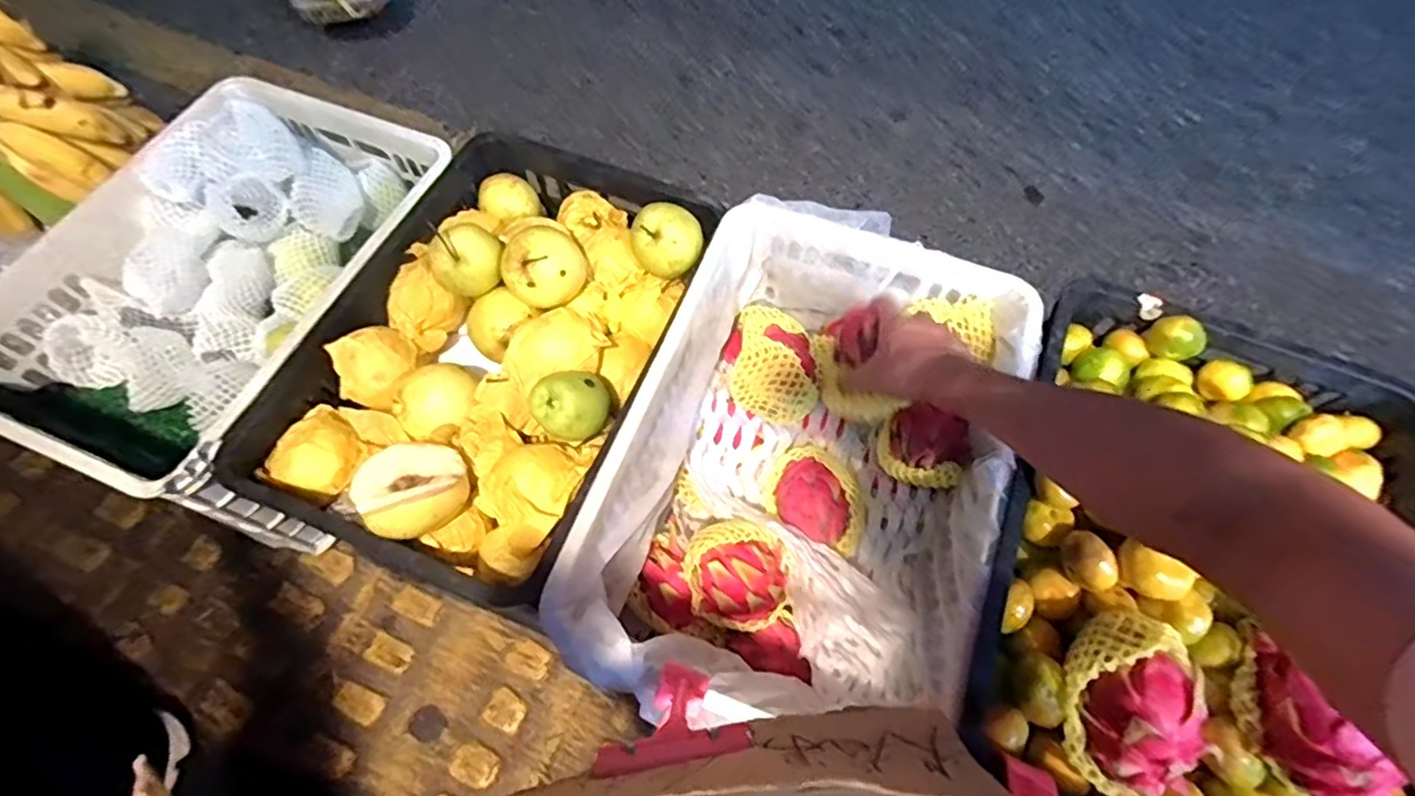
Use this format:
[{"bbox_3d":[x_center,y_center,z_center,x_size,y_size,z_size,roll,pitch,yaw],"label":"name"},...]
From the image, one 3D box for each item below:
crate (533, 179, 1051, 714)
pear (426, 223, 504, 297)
[{"bbox_3d":[0.099,0.078,0.667,0.331,0.218,0.495,19,67,9],"label":"crate"},{"bbox_3d":[-0.250,-0.142,0.673,0.073,0.058,0.069,0,65,1],"label":"pear"}]

